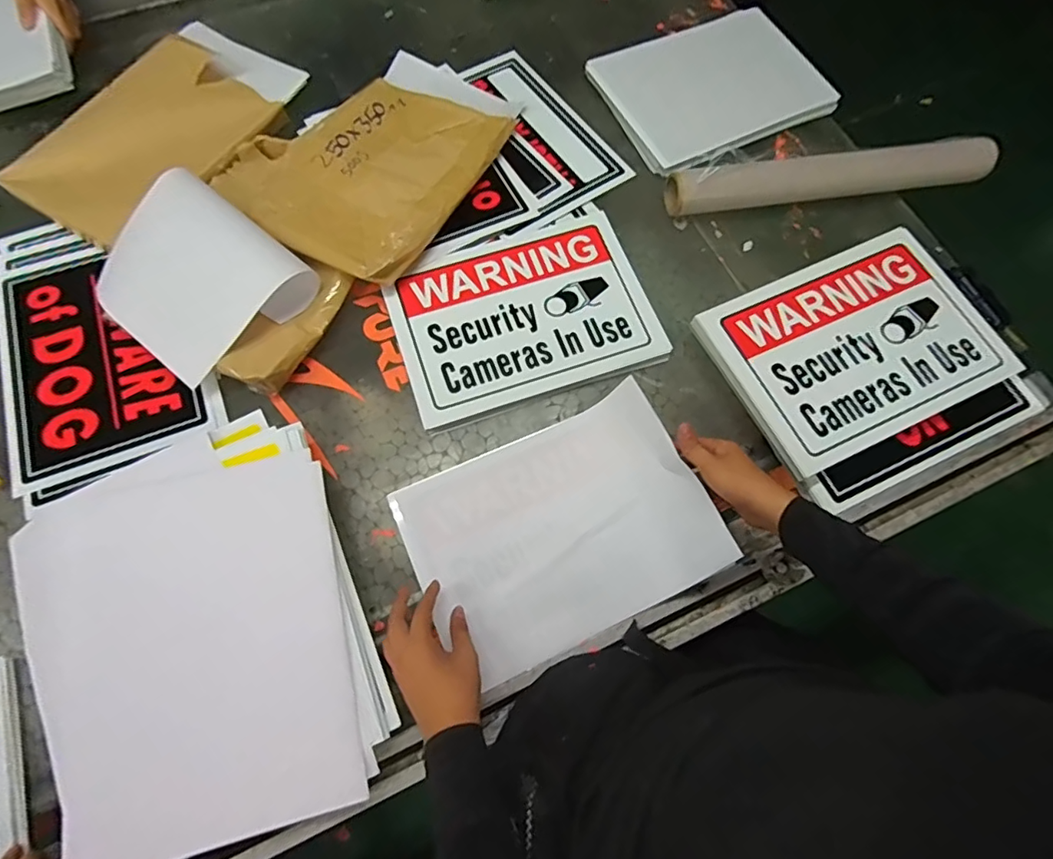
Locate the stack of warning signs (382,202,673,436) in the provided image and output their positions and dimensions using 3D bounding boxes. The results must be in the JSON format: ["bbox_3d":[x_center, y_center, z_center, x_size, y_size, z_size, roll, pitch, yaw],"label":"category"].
[{"bbox_3d":[-0.007,-0.172,0.762,0.352,0.013,0.268,-18,71,-7],"label":"stack of warning signs"}]

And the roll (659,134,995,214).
[{"bbox_3d":[0.468,-0.390,0.817,0.494,0.065,0.047,-5,70,-3],"label":"roll"}]

